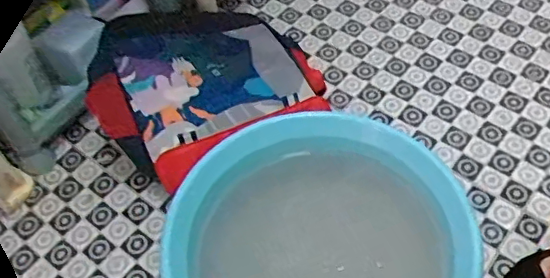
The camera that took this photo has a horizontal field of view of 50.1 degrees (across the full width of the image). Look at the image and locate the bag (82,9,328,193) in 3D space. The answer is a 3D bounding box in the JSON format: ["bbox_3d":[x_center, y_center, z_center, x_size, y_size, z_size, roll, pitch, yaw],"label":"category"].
[{"bbox_3d":[-0.092,-0.083,0.869,0.332,0.164,0.254,-35,58,-19],"label":"bag"}]

